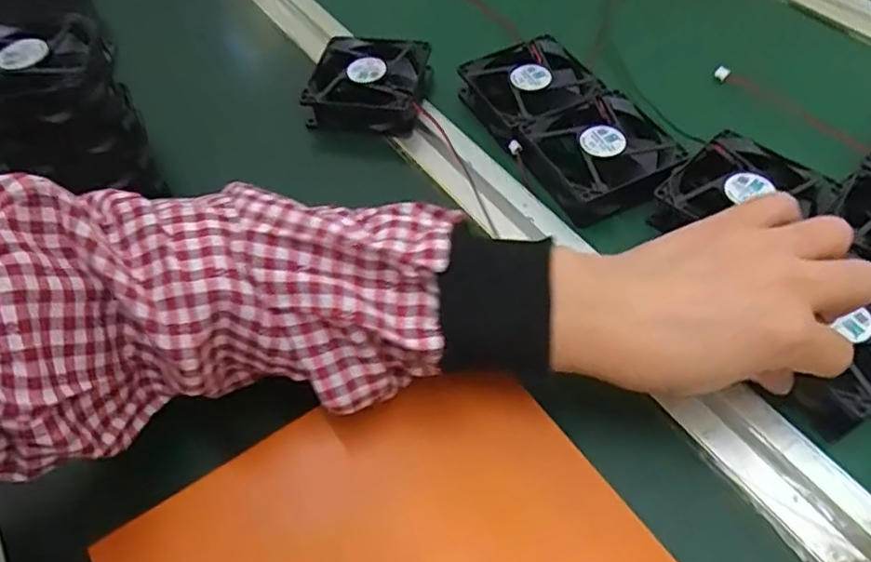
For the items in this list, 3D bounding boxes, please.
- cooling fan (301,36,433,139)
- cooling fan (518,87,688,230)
[{"bbox_3d":[-0.049,-0.147,0.477,0.084,0.034,0.076,10,54,11],"label":"cooling fan"},{"bbox_3d":[0.109,-0.082,0.418,0.082,0.029,0.086,-25,55,-15],"label":"cooling fan"}]

